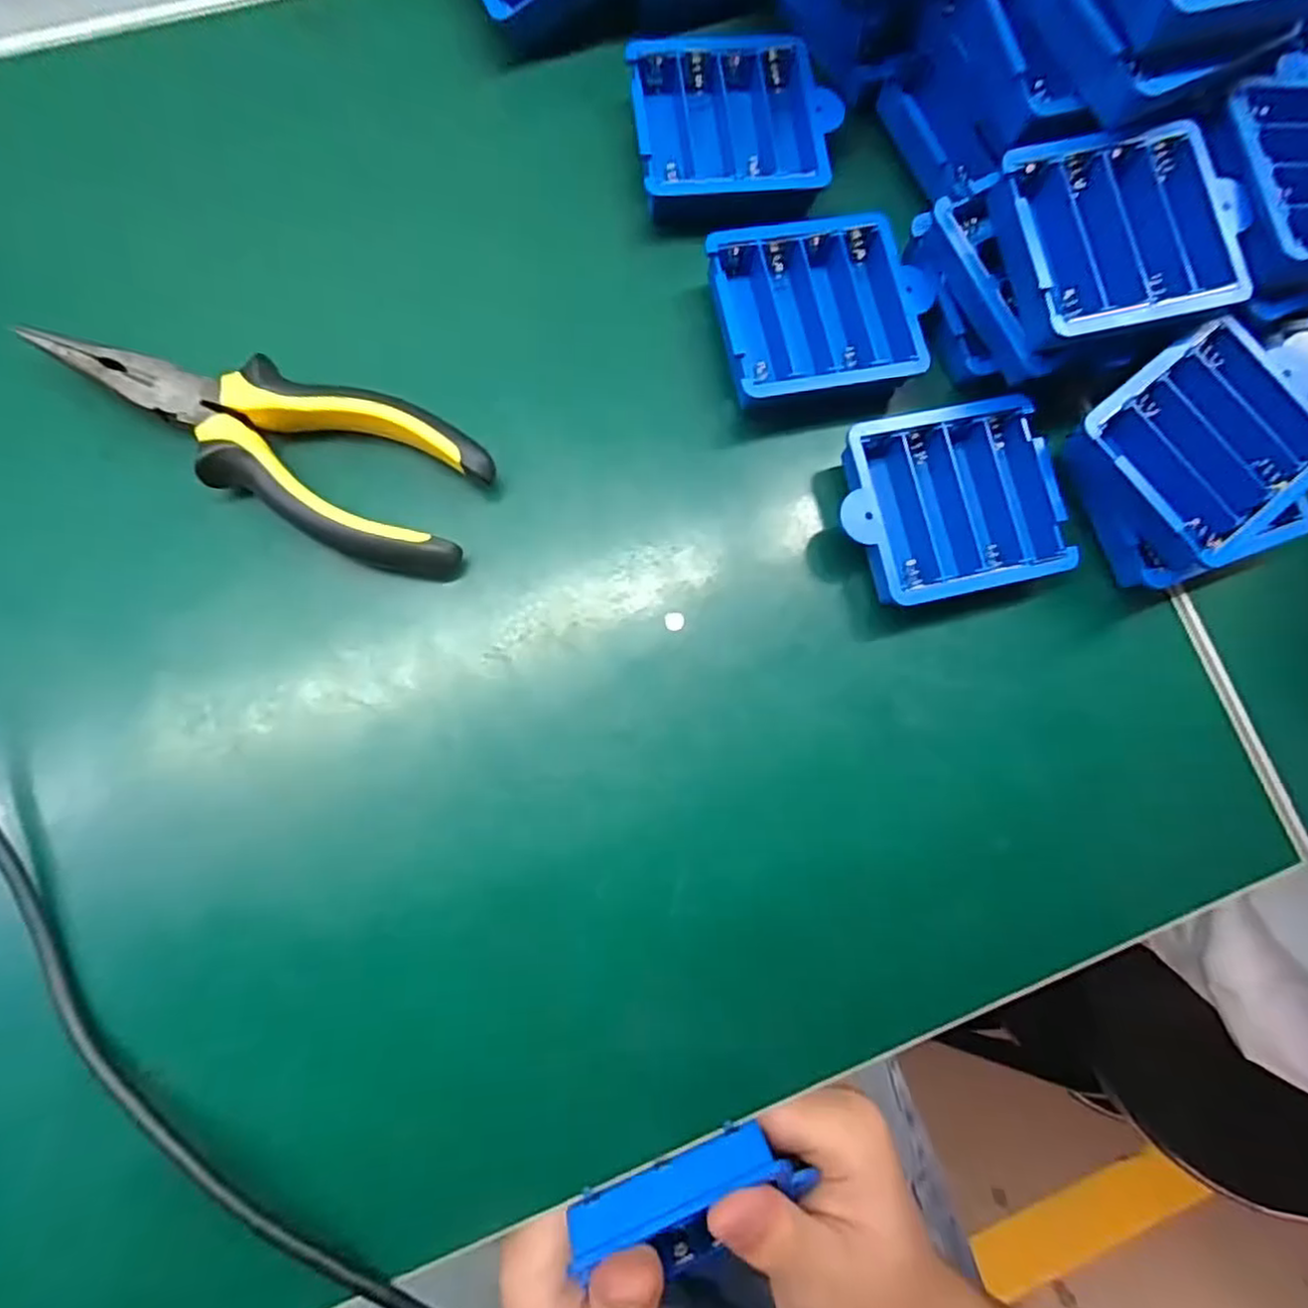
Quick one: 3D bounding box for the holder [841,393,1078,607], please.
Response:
[{"bbox_3d":[0.102,-0.051,0.236,0.075,0.022,0.064,-13,82,-6],"label":"holder"}]

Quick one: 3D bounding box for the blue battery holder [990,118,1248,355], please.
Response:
[{"bbox_3d":[0.152,-0.135,0.215,0.070,0.017,0.064,-15,86,0],"label":"blue battery holder"}]

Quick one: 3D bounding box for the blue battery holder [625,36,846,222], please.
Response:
[{"bbox_3d":[0.030,-0.195,0.253,0.073,0.022,0.071,-6,81,-5],"label":"blue battery holder"}]

